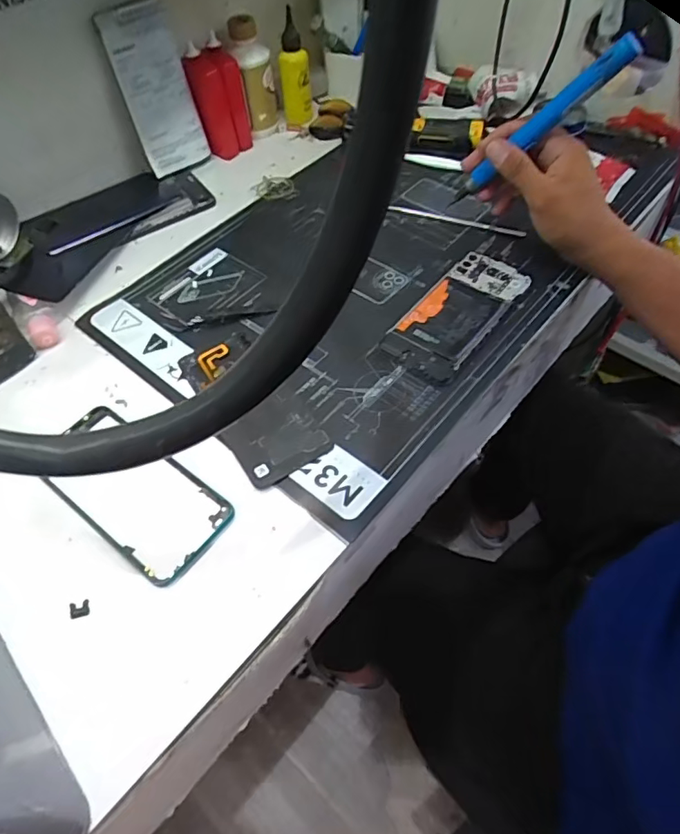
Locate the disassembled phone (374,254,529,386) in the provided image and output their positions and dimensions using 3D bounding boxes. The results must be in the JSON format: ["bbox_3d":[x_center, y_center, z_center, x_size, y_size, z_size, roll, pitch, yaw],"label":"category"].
[{"bbox_3d":[0.104,-0.093,0.485,0.068,0.009,0.156,32,63,22],"label":"disassembled phone"}]

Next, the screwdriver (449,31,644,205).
[{"bbox_3d":[0.164,-0.243,0.467,0.020,0.186,0.012,35,57,-18],"label":"screwdriver"}]

